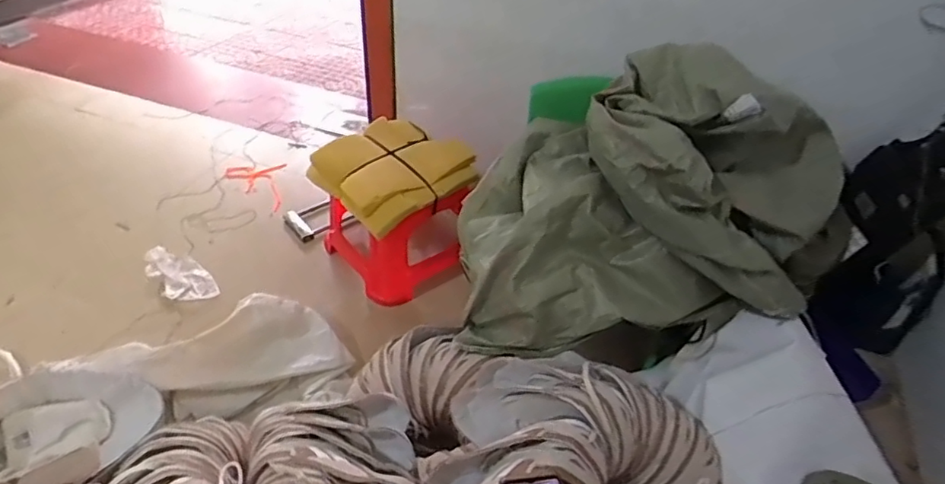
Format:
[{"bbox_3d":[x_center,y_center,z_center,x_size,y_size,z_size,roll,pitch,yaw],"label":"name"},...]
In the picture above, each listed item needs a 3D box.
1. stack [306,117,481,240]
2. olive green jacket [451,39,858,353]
[{"bbox_3d":[-0.170,-0.159,1.264,0.292,0.080,0.272,-31,53,-34],"label":"stack"},{"bbox_3d":[0.321,-0.068,1.037,0.657,0.406,0.344,-3,42,-10],"label":"olive green jacket"}]

